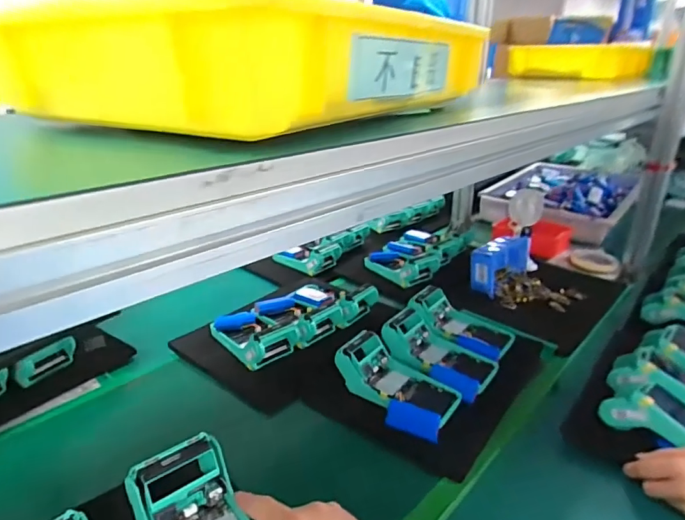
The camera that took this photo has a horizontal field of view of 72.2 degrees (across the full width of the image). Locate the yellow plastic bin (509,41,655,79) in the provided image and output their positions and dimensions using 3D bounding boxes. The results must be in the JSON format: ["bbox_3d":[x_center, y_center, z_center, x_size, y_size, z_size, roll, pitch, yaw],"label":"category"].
[{"bbox_3d":[0.629,-0.526,1.239,0.291,0.077,0.252,-16,29,-33],"label":"yellow plastic bin"}]

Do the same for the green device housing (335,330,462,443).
[{"bbox_3d":[0.077,0.166,0.647,0.177,0.058,0.110,21,31,39],"label":"green device housing"}]

